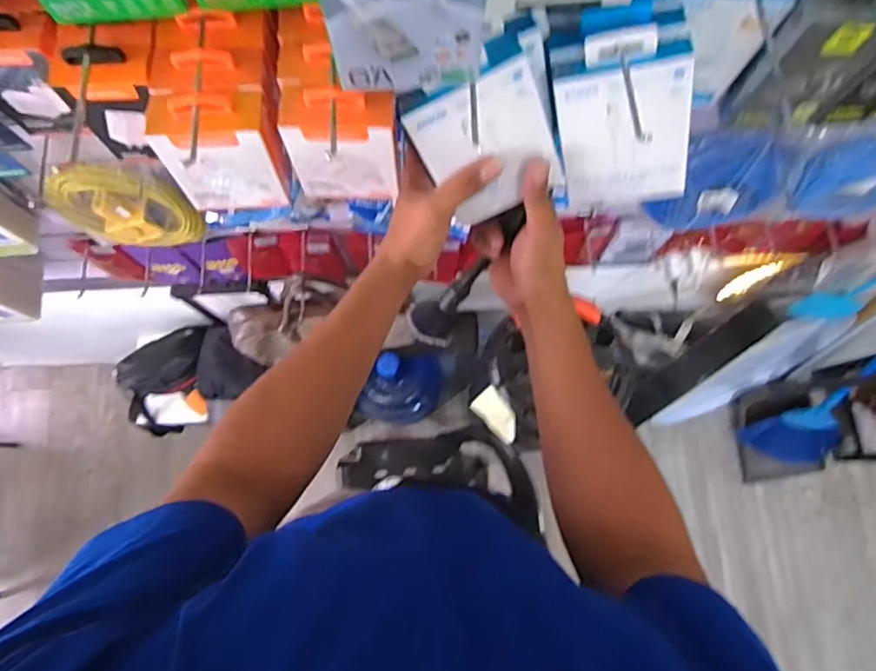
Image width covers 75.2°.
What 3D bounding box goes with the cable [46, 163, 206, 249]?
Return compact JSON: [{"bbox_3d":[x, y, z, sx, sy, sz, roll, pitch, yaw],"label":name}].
[{"bbox_3d":[-0.428,-0.168,0.772,0.176,0.215,0.035,2,77,0],"label":"cable"}]

